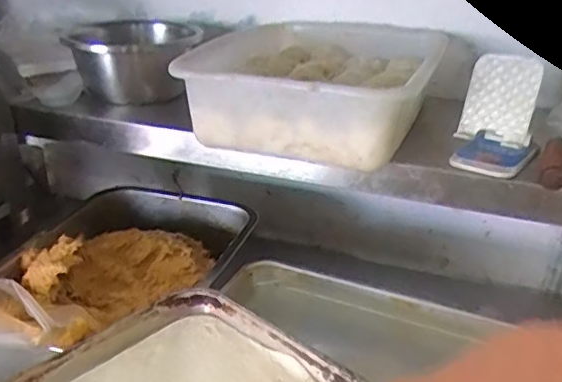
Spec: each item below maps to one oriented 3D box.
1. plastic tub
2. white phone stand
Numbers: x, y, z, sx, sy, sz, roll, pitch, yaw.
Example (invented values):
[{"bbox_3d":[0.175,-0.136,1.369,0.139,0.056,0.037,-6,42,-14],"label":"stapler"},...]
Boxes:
[{"bbox_3d":[0.054,-0.144,0.751,0.272,0.088,0.378,8,27,14],"label":"plastic tub"},{"bbox_3d":[0.238,-0.088,0.629,0.083,0.110,0.098,11,28,21],"label":"white phone stand"}]

